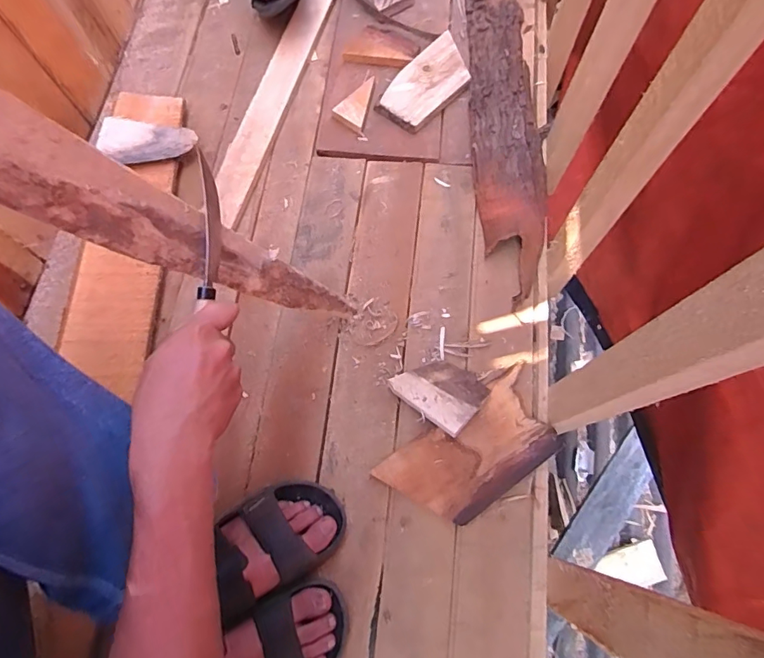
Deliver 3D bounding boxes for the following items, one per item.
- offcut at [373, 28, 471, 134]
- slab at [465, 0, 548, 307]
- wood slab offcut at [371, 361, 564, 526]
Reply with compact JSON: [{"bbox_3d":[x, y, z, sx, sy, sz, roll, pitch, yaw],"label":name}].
[{"bbox_3d":[0.072,-0.395,0.769,0.173,0.023,0.093,-43,76,-11],"label":"offcut"},{"bbox_3d":[0.187,-0.318,0.731,0.099,0.043,0.556,1,72,2],"label":"slab"},{"bbox_3d":[0.113,0.160,0.595,0.208,0.023,0.116,-35,74,-9],"label":"wood slab offcut"}]

